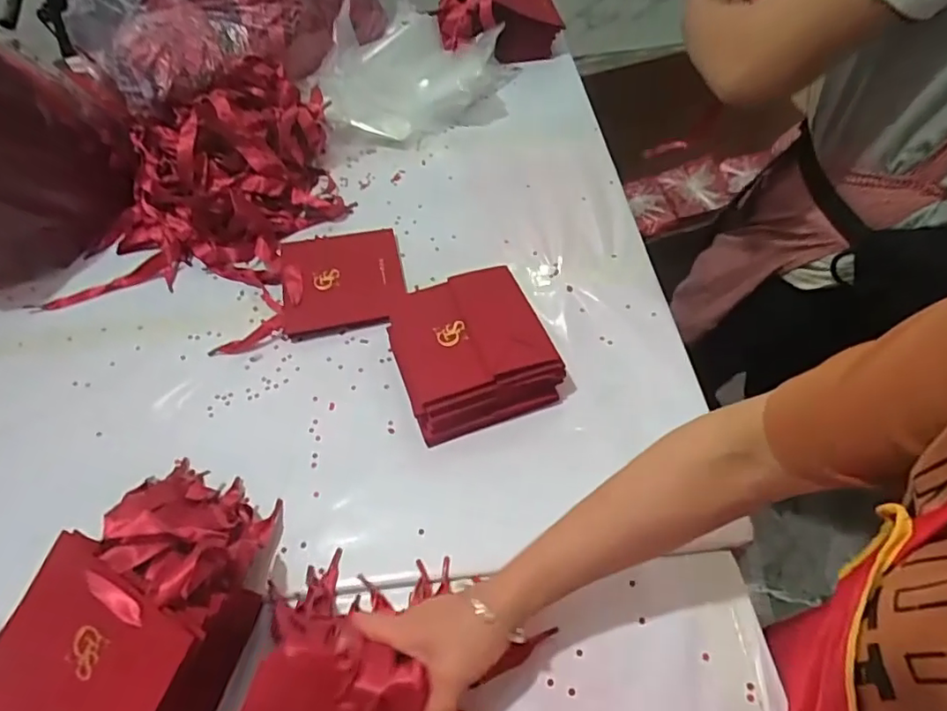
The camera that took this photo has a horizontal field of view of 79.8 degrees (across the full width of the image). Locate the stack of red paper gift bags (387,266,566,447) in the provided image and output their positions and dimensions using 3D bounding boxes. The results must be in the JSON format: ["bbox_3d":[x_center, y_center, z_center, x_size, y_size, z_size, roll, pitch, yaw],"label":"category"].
[{"bbox_3d":[-0.005,-0.011,0.582,0.148,0.057,0.172,-19,56,-8],"label":"stack of red paper gift bags"}]

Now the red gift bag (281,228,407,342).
[{"bbox_3d":[-0.156,-0.090,0.672,0.138,0.023,0.153,-11,55,-3],"label":"red gift bag"}]

